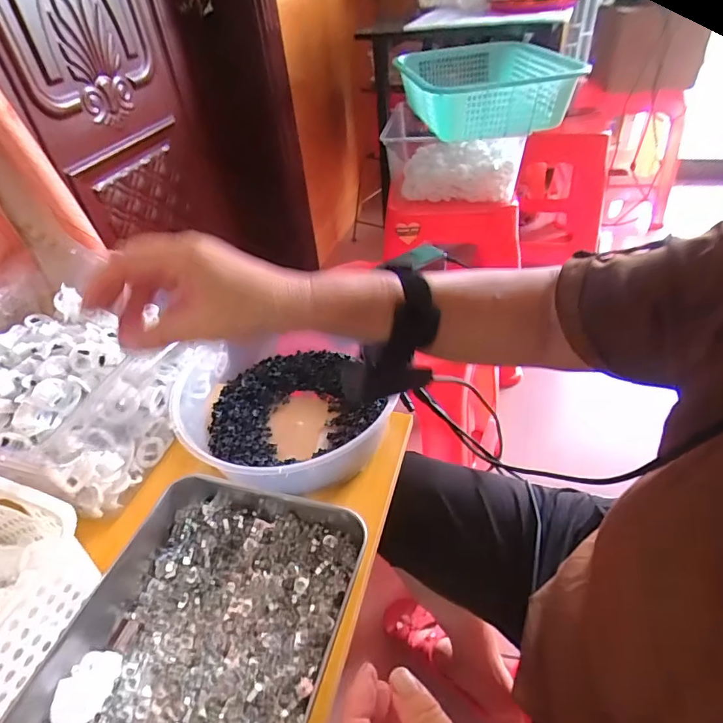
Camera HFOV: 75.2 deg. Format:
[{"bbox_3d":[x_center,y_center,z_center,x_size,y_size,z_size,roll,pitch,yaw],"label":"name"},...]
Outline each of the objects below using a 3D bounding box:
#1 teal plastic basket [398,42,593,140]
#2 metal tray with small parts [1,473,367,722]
[{"bbox_3d":[0.230,-0.537,0.923,0.265,0.112,0.411,-6,41,1],"label":"teal plastic basket"},{"bbox_3d":[-0.131,0.217,0.363,0.212,0.039,0.255,9,44,17],"label":"metal tray with small parts"}]

